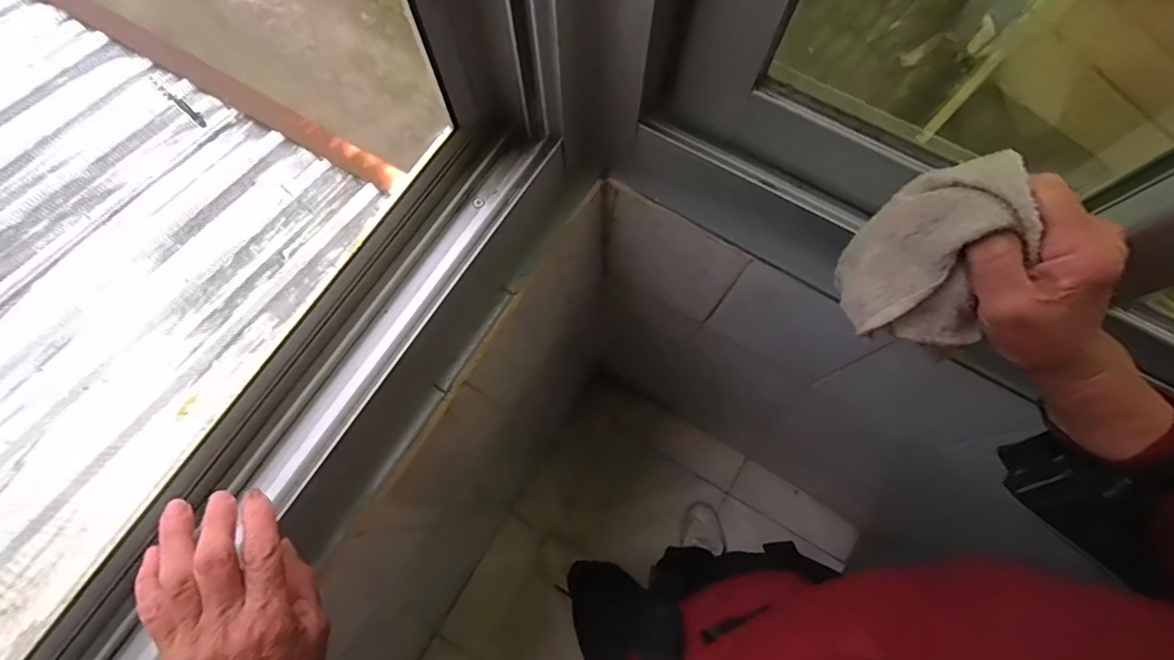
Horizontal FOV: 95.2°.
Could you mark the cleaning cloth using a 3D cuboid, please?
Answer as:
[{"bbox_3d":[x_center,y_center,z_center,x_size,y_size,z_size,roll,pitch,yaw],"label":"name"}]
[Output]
[{"bbox_3d":[0.195,-0.041,0.301,0.066,0.083,0.081,-2,75,-1],"label":"cleaning cloth"}]

